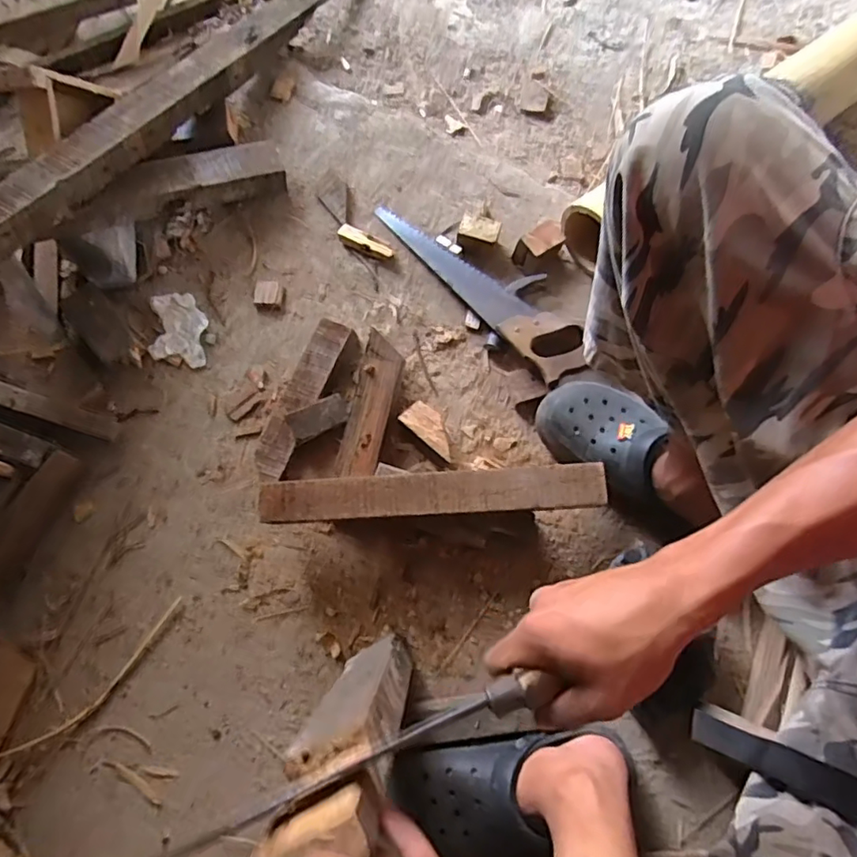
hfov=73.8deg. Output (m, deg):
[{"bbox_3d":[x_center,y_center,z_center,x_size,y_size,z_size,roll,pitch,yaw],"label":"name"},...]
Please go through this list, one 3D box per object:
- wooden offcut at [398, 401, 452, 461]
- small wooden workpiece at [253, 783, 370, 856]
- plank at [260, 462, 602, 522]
[{"bbox_3d":[0.007,0.003,0.768,0.089,0.039,0.043,41,82,14],"label":"wooden offcut"},{"bbox_3d":[-0.062,0.230,0.314,0.061,0.026,0.033,-33,75,-9],"label":"small wooden workpiece"},{"bbox_3d":[0.000,0.076,0.670,0.399,0.016,0.051,-3,84,7],"label":"plank"}]

